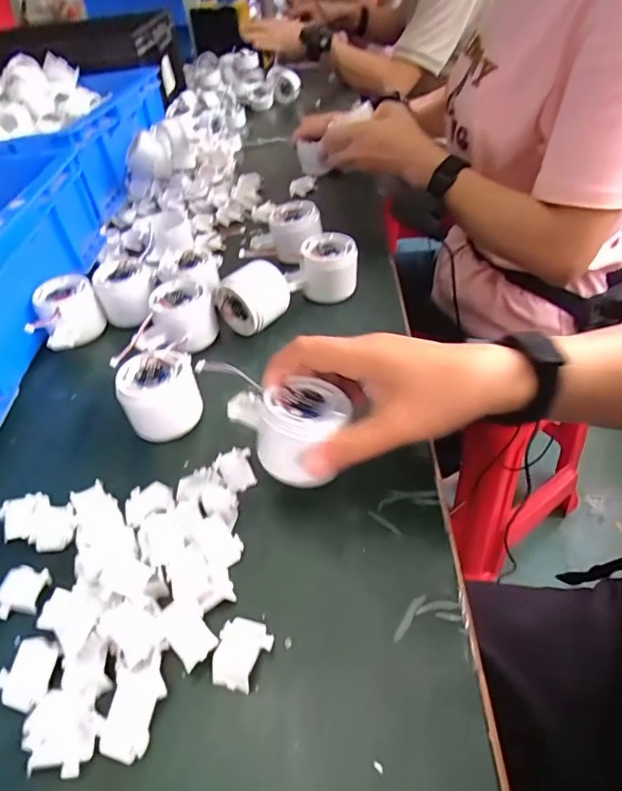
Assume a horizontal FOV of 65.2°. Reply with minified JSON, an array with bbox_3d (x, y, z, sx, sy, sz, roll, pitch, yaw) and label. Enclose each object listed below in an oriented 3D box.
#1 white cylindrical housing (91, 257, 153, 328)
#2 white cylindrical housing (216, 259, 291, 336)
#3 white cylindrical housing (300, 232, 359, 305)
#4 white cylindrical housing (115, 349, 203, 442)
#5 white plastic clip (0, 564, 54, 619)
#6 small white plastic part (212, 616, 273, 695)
[{"bbox_3d":[-0.195,-0.110,0.519,0.057,0.052,0.057,-19,47,-12],"label":"white cylindrical housing"},{"bbox_3d":[-0.056,-0.099,0.475,0.056,0.057,0.053,25,53,27],"label":"white cylindrical housing"},{"bbox_3d":[0.020,-0.135,0.509,0.054,0.052,0.066,-1,45,5],"label":"white cylindrical housing"},{"bbox_3d":[-0.120,0.000,0.394,0.058,0.049,0.061,-3,45,3],"label":"white cylindrical housing"},{"bbox_3d":[-0.184,0.125,0.310,0.028,0.008,0.031,5,46,11],"label":"white plastic clip"},{"bbox_3d":[-0.038,0.144,0.272,0.028,0.007,0.035,9,47,15],"label":"small white plastic part"}]

